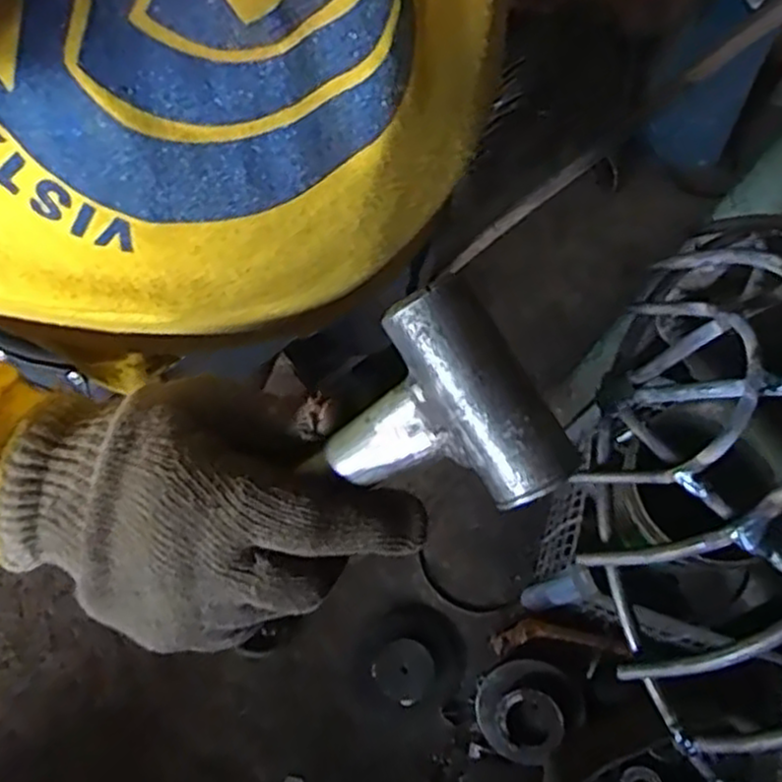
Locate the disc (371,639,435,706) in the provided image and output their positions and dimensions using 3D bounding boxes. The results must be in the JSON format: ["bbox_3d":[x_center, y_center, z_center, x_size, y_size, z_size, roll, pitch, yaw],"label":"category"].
[{"bbox_3d":[0.019,0.395,1.066,0.081,0.011,0.083,1,70,-3],"label":"disc"}]

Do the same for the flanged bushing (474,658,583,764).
[{"bbox_3d":[0.170,0.402,0.959,0.112,0.059,0.115,39,69,15],"label":"flanged bushing"}]

